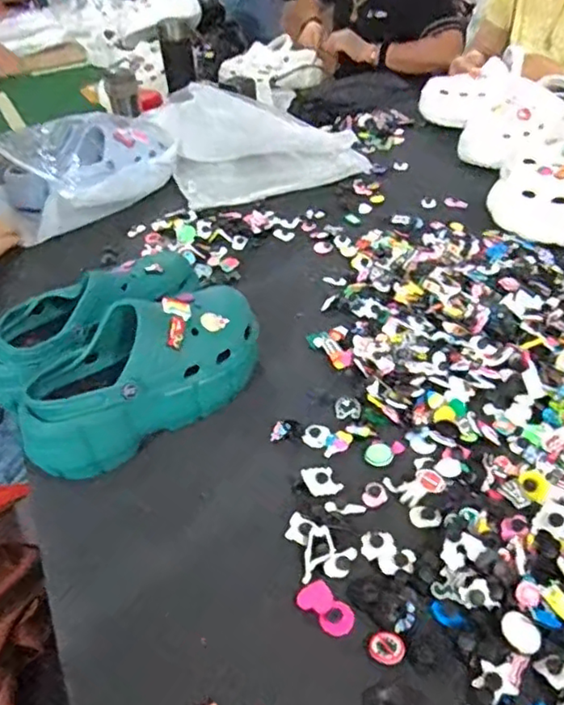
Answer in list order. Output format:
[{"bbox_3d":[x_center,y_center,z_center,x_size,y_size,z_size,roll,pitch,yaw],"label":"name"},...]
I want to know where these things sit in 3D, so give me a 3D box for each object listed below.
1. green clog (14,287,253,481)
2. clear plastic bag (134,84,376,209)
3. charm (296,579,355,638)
[{"bbox_3d":[-0.137,0.015,0.614,0.260,0.102,0.106,-29,44,-22],"label":"green clog"},{"bbox_3d":[-0.039,-0.349,1.005,0.344,0.131,0.168,-1,40,6],"label":"clear plastic bag"},{"bbox_3d":[0.034,0.195,0.467,0.027,0.004,0.047,-33,47,-28],"label":"charm"}]

